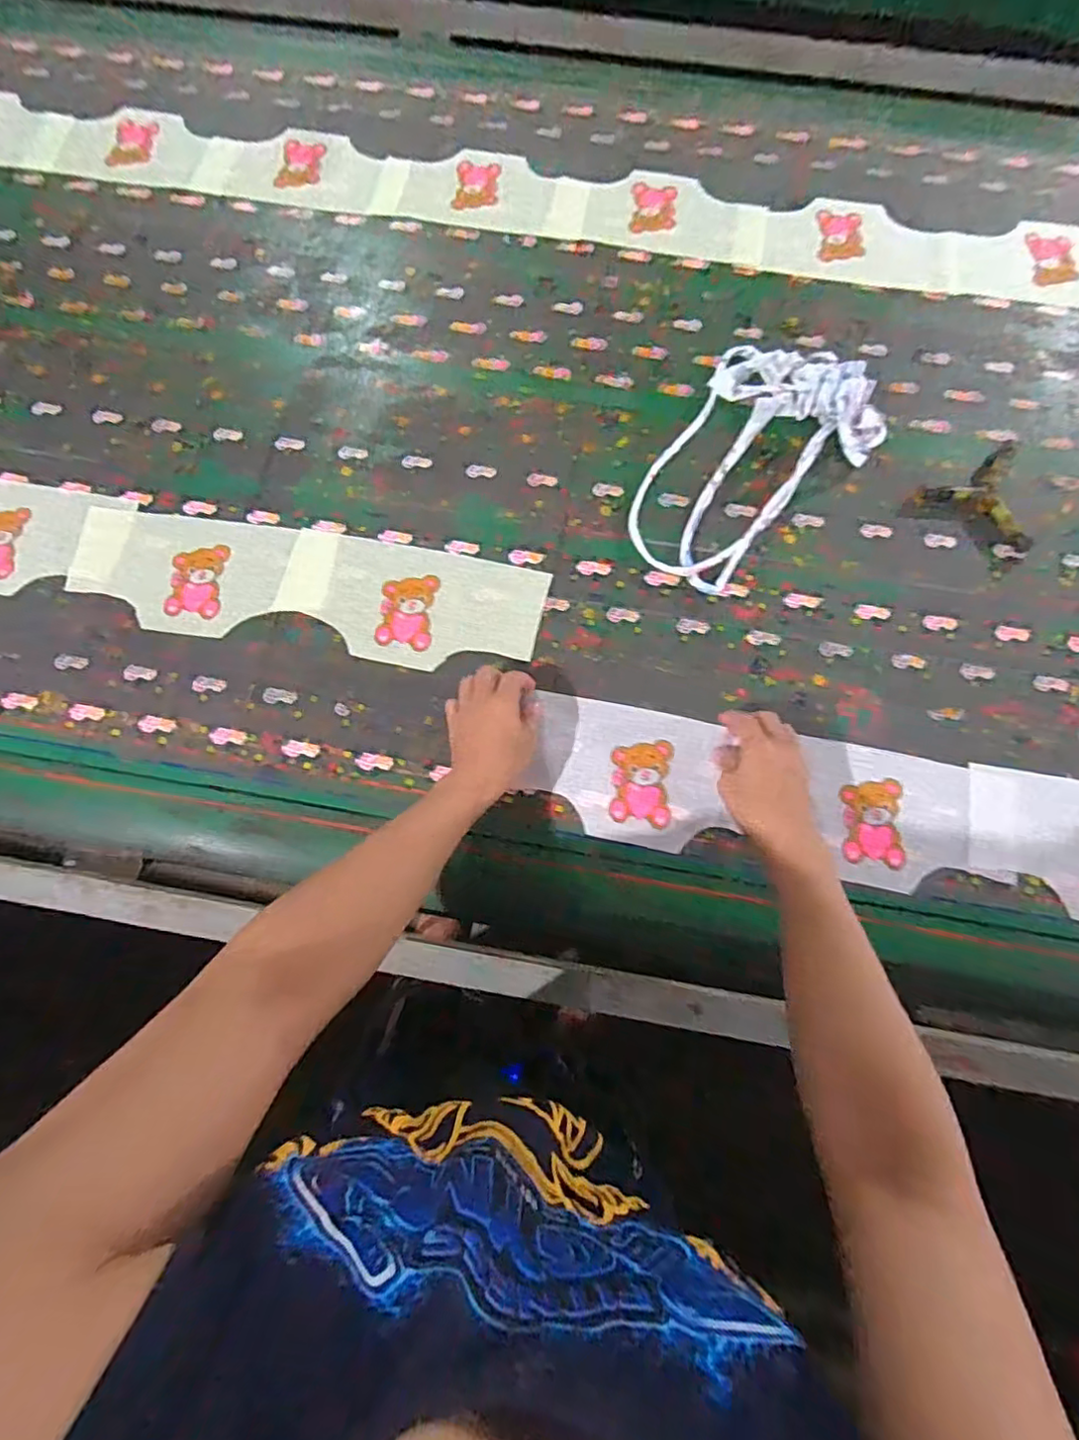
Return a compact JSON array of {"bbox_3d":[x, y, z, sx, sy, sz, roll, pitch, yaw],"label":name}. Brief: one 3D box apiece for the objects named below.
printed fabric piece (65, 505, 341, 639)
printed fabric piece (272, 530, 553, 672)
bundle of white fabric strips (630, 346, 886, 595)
[{"bbox_3d":[-0.380,-0.163,0.668,0.292,0.009,0.140,6,75,1],"label":"printed fabric piece"},{"bbox_3d":[-0.142,-0.128,0.651,0.287,0.005,0.138,12,77,5],"label":"printed fabric piece"},{"bbox_3d":[0.254,-0.302,0.676,0.205,0.041,0.343,31,79,9],"label":"bundle of white fabric strips"}]

